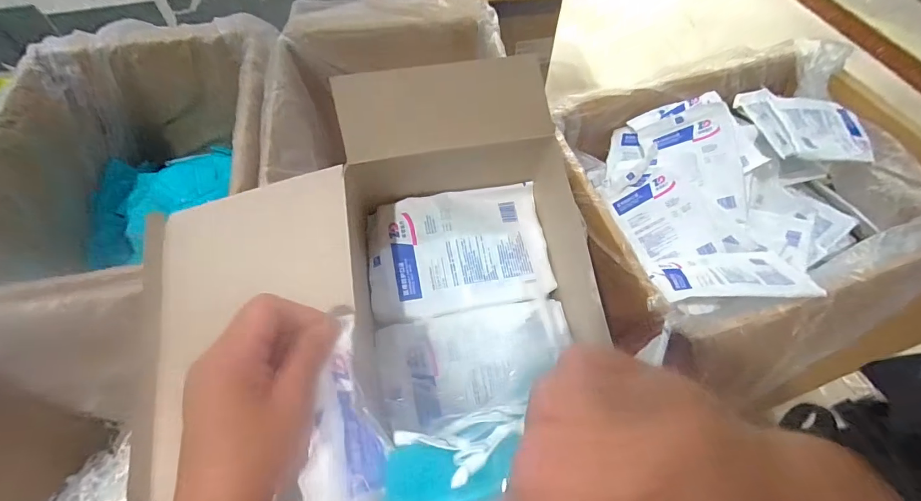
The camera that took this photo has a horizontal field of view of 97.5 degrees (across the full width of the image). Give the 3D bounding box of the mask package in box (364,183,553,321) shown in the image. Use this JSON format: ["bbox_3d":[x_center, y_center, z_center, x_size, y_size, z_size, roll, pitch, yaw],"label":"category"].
[{"bbox_3d":[-0.001,-0.001,0.424,0.186,0.019,0.127,-9,74,-11],"label":"mask package in box"}]

